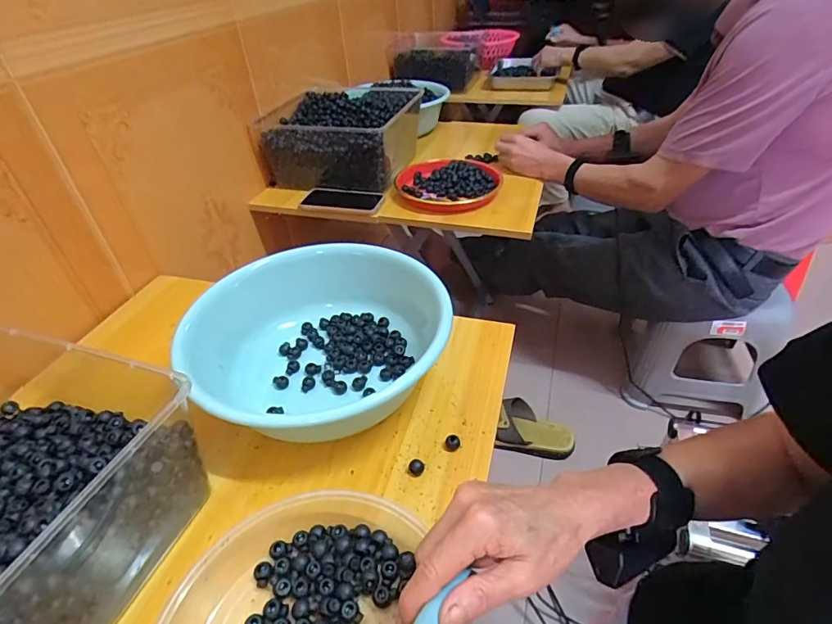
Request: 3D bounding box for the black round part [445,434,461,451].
[{"bbox_3d":[0.039,0.137,0.482,0.016,0.012,0.016,-1,39,1],"label":"black round part"}]

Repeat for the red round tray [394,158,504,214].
[{"bbox_3d":[0.069,-0.268,0.951,0.216,0.043,0.216,-1,39,1],"label":"red round tray"}]

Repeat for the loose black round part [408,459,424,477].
[{"bbox_3d":[0.000,0.156,0.461,0.015,0.012,0.015,-1,39,1],"label":"loose black round part"}]

